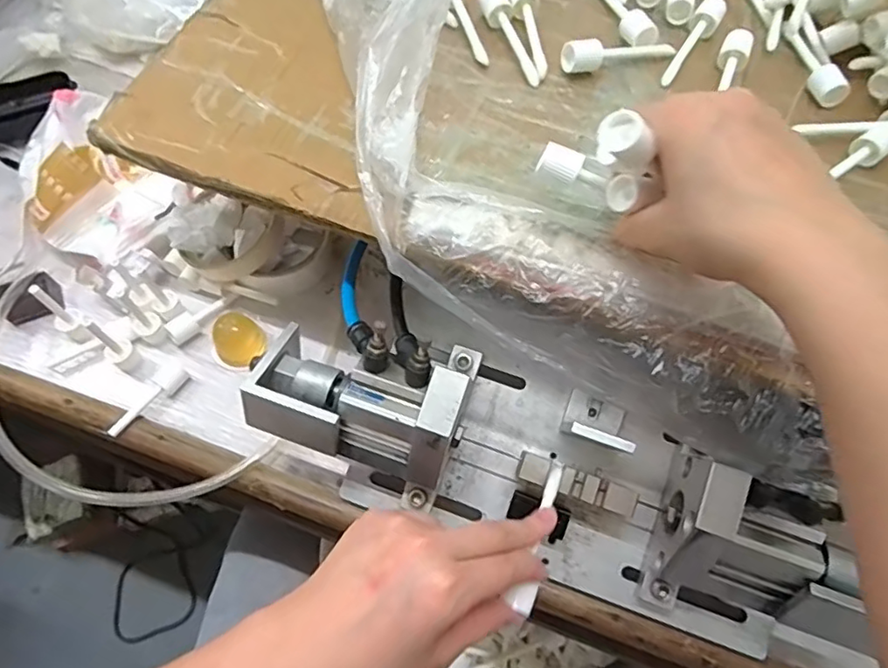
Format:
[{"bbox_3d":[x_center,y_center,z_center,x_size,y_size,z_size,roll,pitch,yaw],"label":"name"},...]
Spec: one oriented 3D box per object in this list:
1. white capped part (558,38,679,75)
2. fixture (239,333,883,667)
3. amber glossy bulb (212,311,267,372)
[{"bbox_3d":[0.115,-0.184,0.375,0.080,0.019,0.014,-15,66,-8],"label":"white capped part"},{"bbox_3d":[0.051,0.075,0.357,0.338,0.096,0.106,20,66,8],"label":"fixture"},{"bbox_3d":[-0.153,0.006,0.430,0.036,0.028,0.035,30,65,13],"label":"amber glossy bulb"}]

